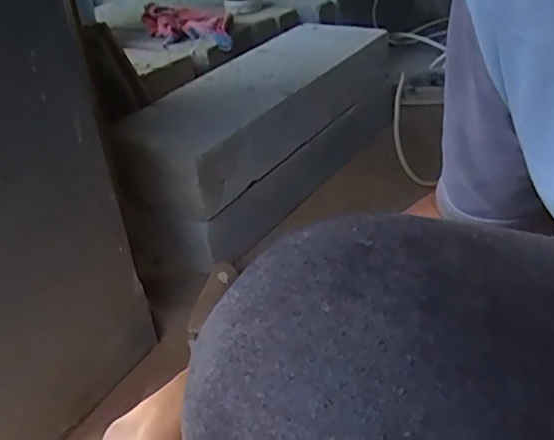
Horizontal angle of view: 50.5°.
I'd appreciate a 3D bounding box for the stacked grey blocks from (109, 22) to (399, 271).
[{"bbox_3d":[-0.019,-0.168,1.048,0.215,0.210,0.651,17,40,30],"label":"stacked grey blocks"}]

